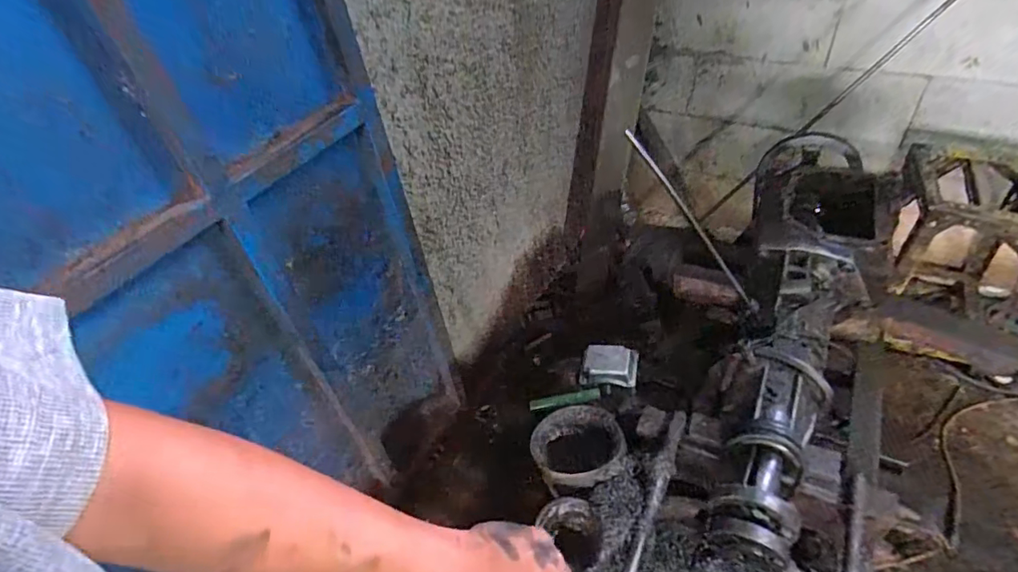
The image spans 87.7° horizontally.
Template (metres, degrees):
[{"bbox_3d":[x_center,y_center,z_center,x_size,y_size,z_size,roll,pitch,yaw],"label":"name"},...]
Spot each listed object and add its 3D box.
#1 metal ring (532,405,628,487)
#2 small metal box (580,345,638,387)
[{"bbox_3d":[0.092,0.215,0.717,0.122,0.043,0.115,-4,43,4],"label":"metal ring"},{"bbox_3d":[0.159,0.127,0.843,0.085,0.040,0.066,3,74,16],"label":"small metal box"}]

